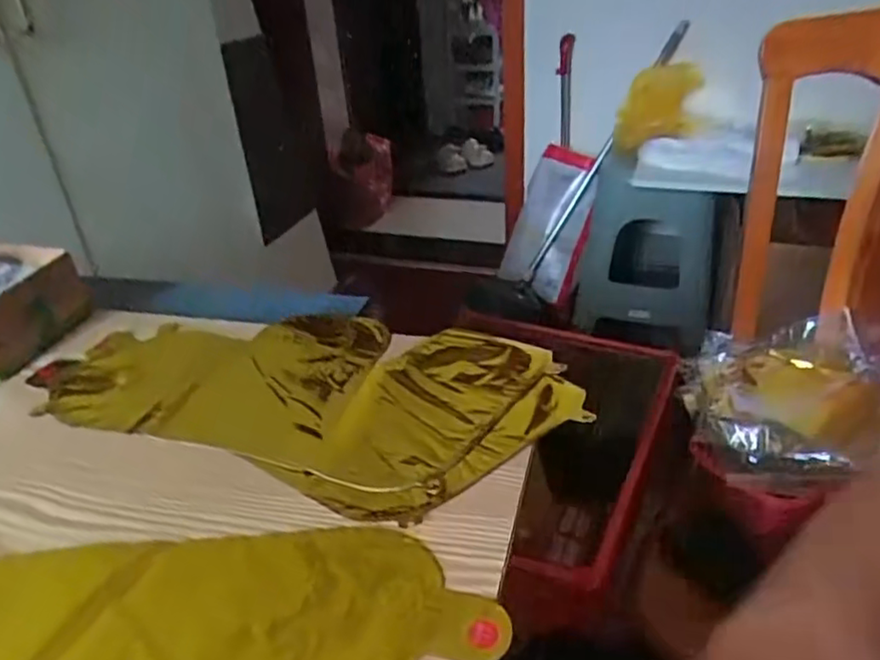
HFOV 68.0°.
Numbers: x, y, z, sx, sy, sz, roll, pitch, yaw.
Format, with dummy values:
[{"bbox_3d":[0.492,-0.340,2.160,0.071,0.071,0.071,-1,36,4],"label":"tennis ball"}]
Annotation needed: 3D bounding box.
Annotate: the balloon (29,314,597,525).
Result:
[{"bbox_3d":[-0.119,0.044,0.526,0.430,0.012,0.207,6,34,19],"label":"balloon"}]

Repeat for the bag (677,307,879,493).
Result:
[{"bbox_3d":[0.446,0.075,0.804,0.263,0.065,0.268,2,33,10],"label":"bag"}]

